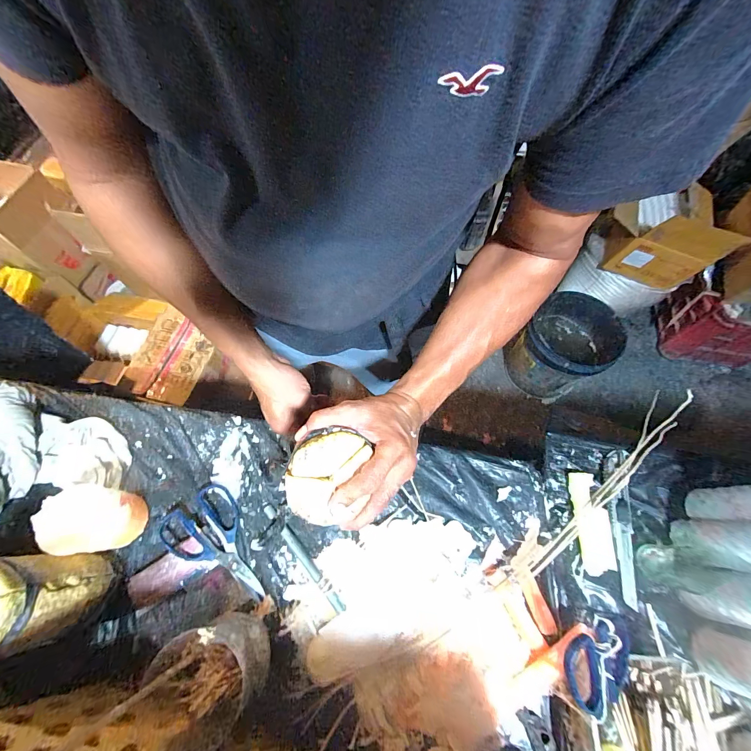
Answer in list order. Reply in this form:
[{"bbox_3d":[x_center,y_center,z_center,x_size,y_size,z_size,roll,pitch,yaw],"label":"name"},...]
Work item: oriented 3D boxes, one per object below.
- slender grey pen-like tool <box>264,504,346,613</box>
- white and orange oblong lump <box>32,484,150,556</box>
[{"bbox_3d":[-0.097,0.236,0.433,0.014,0.014,0.162,-40,73,-16],"label":"slender grey pen-like tool"},{"bbox_3d":[-0.345,0.180,0.417,0.072,0.099,0.074,4,66,1],"label":"white and orange oblong lump"}]

